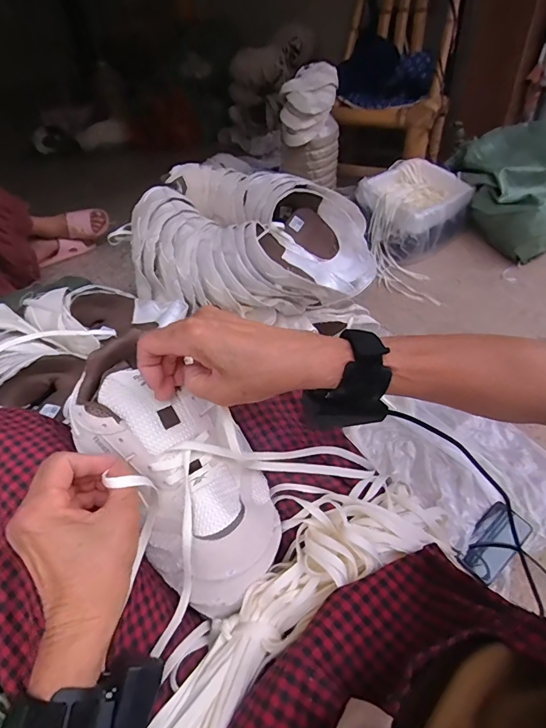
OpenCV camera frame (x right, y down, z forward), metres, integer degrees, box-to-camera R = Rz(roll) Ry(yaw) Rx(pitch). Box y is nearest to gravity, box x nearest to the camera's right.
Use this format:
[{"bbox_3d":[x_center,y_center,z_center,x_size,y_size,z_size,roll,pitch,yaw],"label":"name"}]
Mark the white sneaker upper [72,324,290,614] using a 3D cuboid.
[{"bbox_3d":[-0.085,0.087,0.377,0.118,0.081,0.258,-34,84,-28],"label":"white sneaker upper"}]

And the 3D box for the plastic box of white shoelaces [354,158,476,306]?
[{"bbox_3d":[0.450,-0.465,1.401,0.337,0.255,0.464,17,47,22],"label":"plastic box of white shoelaces"}]

